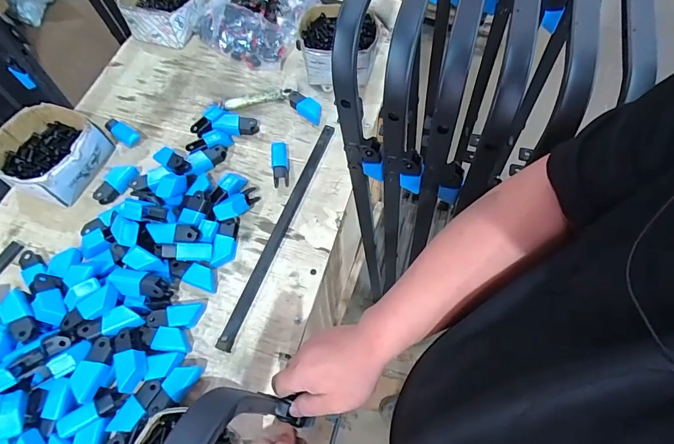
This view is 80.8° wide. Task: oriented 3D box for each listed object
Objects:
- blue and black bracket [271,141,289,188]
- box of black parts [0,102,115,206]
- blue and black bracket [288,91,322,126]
[{"bbox_3d":[-0.104,-0.104,0.727,0.029,0.033,0.086,-6,64,-2],"label":"blue and black bracket"},{"bbox_3d":[-0.527,-0.125,0.729,0.177,0.079,0.165,21,66,11],"label":"box of black parts"},{"bbox_3d":[-0.065,-0.234,0.785,0.090,0.035,0.034,37,70,17],"label":"blue and black bracket"}]

